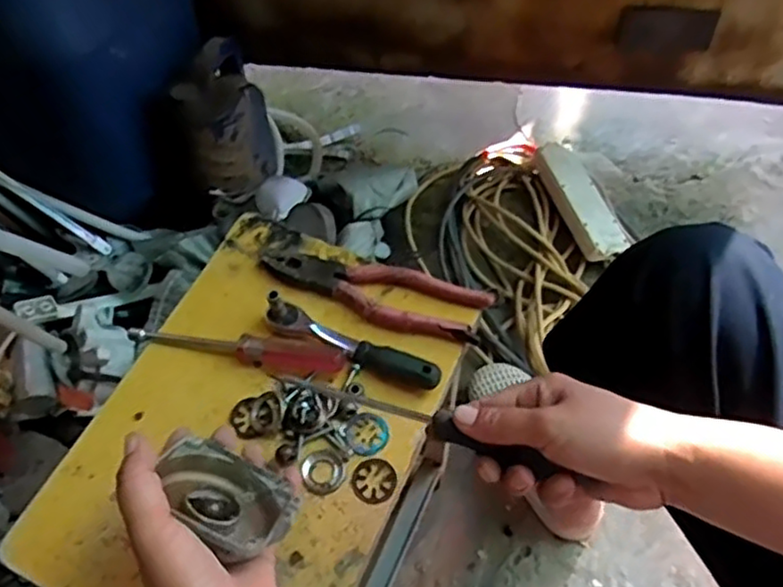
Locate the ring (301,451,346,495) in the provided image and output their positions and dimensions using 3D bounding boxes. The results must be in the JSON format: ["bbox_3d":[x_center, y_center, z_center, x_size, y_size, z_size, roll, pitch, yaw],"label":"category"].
[{"bbox_3d":[-0.050,0.131,0.505,0.030,0.010,0.032,-2,57,4],"label":"ring"}]

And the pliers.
[{"bbox_3d":[-0.017,-0.003,0.576,0.197,0.018,0.052,12,59,12],"label":"pliers"}]

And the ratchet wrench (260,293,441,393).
[{"bbox_3d":[-0.031,0.036,0.540,0.145,0.038,0.023,19,61,16],"label":"ratchet wrench"}]

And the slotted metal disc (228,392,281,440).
[{"bbox_3d":[-0.103,0.094,0.526,0.037,0.007,0.032,-21,58,-9],"label":"slotted metal disc"}]

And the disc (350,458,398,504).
[{"bbox_3d":[-0.013,0.136,0.503,0.032,0.004,0.033,-2,57,4],"label":"disc"}]

